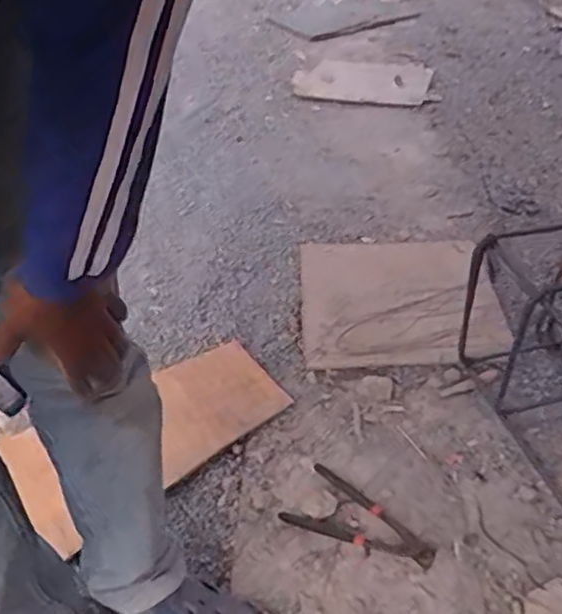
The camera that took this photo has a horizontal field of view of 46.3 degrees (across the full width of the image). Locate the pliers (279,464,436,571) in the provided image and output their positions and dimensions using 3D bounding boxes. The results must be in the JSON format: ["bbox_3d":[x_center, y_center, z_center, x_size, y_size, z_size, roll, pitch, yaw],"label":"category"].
[{"bbox_3d":[0.123,0.306,0.957,0.215,0.017,0.108,17,43,24],"label":"pliers"}]

